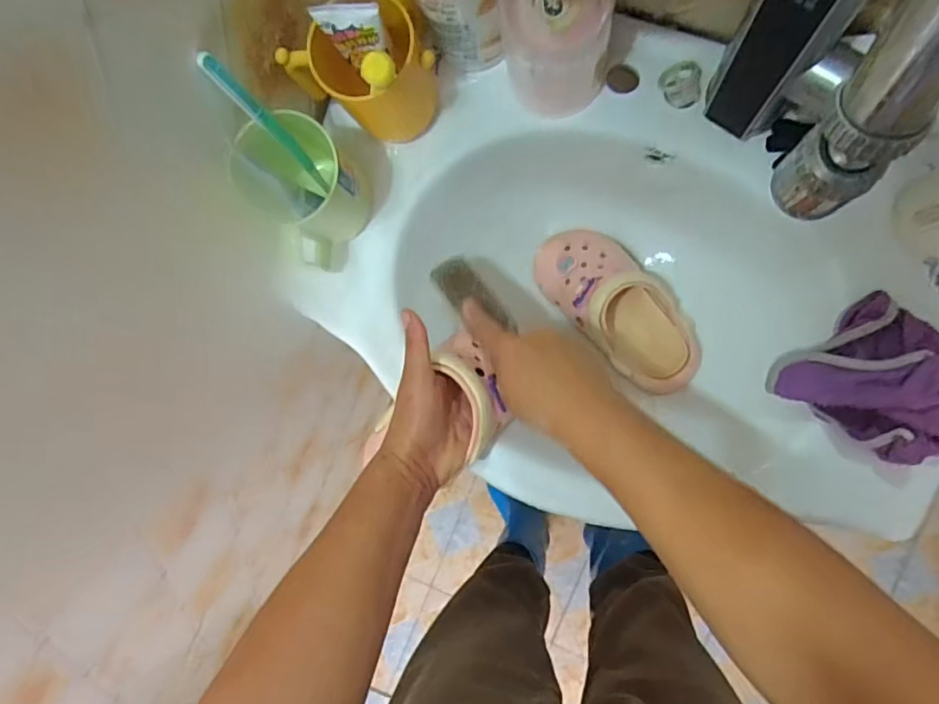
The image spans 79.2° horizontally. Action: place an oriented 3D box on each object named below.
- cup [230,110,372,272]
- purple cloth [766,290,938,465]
[{"bbox_3d":[-0.131,-0.131,0.469,0.077,0.113,0.087,-39,85,5],"label":"cup"},{"bbox_3d":[0.332,0.027,0.449,0.132,0.046,0.101,39,94,6],"label":"purple cloth"}]

